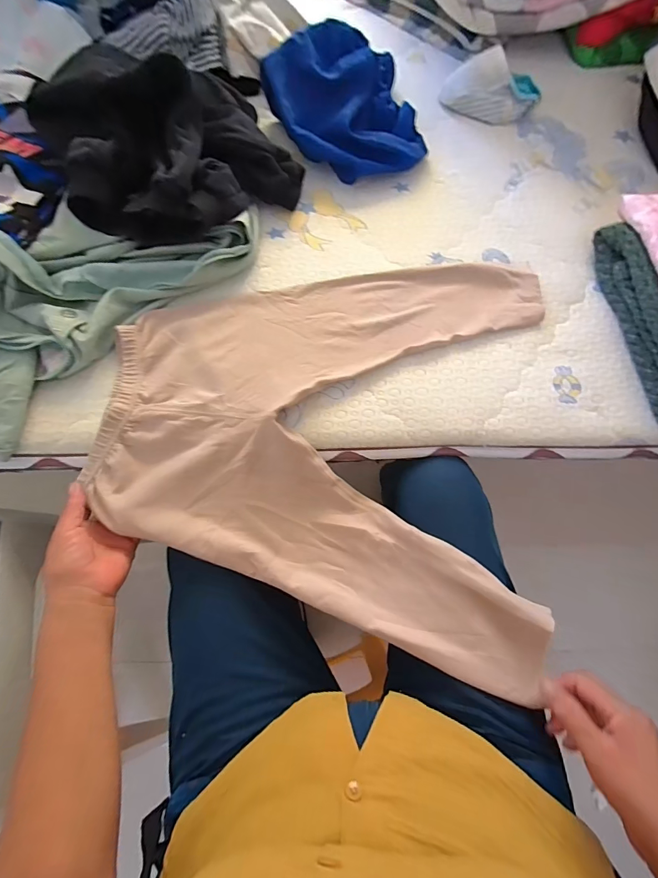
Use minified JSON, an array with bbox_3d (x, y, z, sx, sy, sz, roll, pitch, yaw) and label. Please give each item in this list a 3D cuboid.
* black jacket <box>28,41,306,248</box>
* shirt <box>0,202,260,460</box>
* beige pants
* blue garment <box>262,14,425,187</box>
[{"bbox_3d":[-0.209,-0.402,0.519,0.296,0.122,0.290,-26,70,-10],"label":"black jacket"},{"bbox_3d":[-0.296,-0.201,0.471,0.199,0.098,0.456,40,73,14],"label":"shirt"},{"bbox_3d":[0.018,-0.047,0.486,0.515,0.067,0.461,21,70,8],"label":"beige pants"},{"bbox_3d":[0.026,-0.502,0.584,0.216,0.092,0.214,0,68,0],"label":"blue garment"}]

